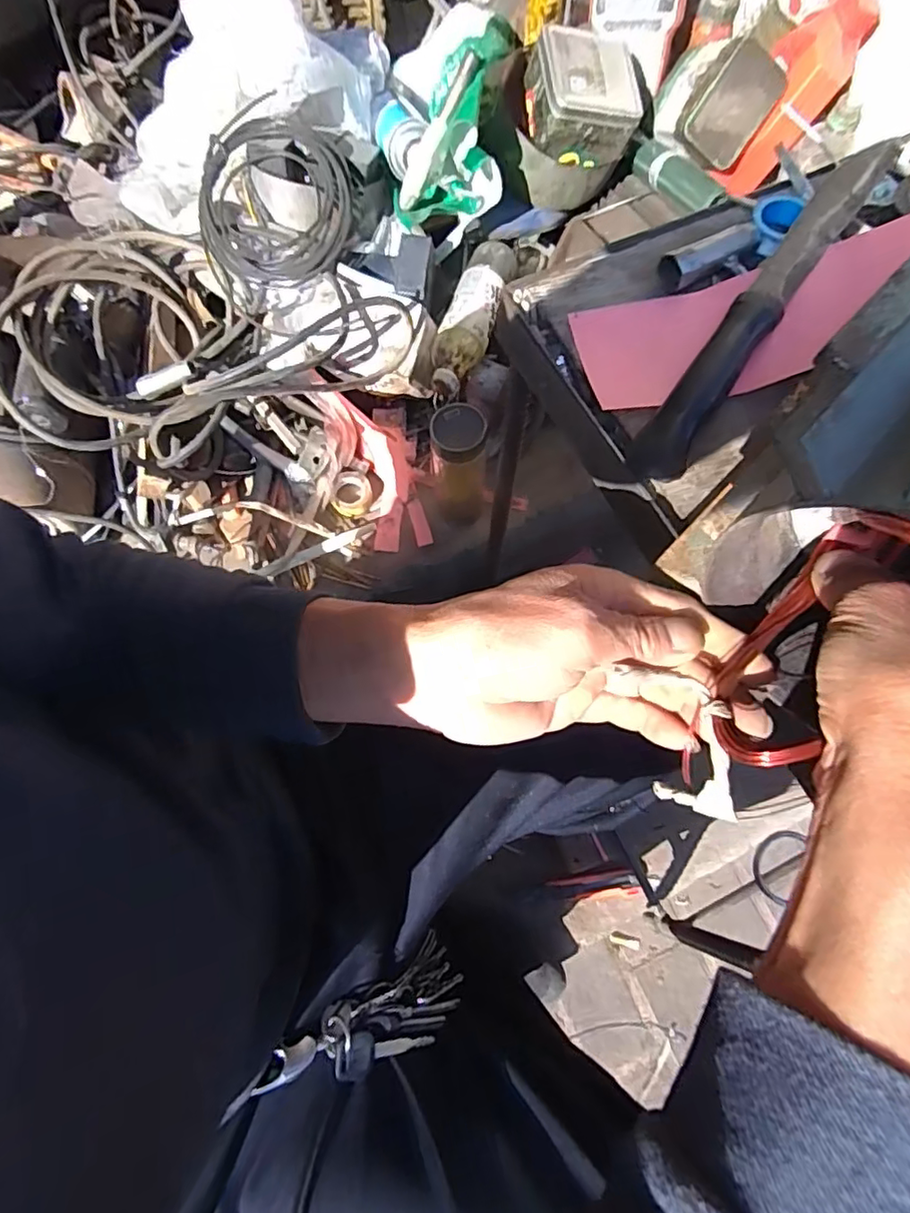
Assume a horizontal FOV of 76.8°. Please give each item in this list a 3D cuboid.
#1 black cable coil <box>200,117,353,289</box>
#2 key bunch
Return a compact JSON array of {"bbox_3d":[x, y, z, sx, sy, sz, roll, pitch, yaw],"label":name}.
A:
[{"bbox_3d":[-0.221,-0.501,0.712,0.185,0.029,0.206,-11,87,6],"label":"black cable coil"},{"bbox_3d":[-0.066,0.310,0.426,0.174,0.042,0.055,-8,67,-35],"label":"key bunch"}]

